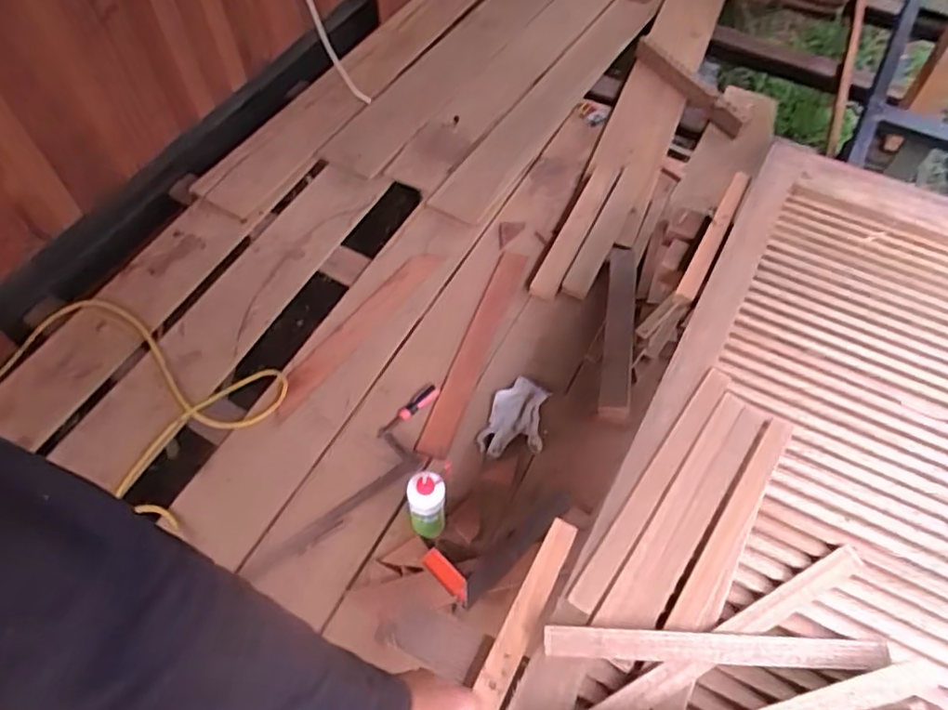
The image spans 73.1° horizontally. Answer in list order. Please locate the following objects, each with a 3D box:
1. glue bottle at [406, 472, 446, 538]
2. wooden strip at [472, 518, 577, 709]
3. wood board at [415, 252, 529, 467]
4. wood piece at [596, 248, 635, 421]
[{"bbox_3d":[-0.086,0.282,1.183,0.070,0.200,0.064,0,58,-1],"label":"glue bottle"},{"bbox_3d":[0.034,0.348,0.728,0.035,0.019,0.357,24,58,14],"label":"wooden strip"},{"bbox_3d":[0.010,-0.025,1.500,0.075,0.029,0.595,17,59,10],"label":"wood board"},{"bbox_3d":[0.338,-0.064,1.491,0.070,0.036,0.499,9,58,5],"label":"wood piece"}]

